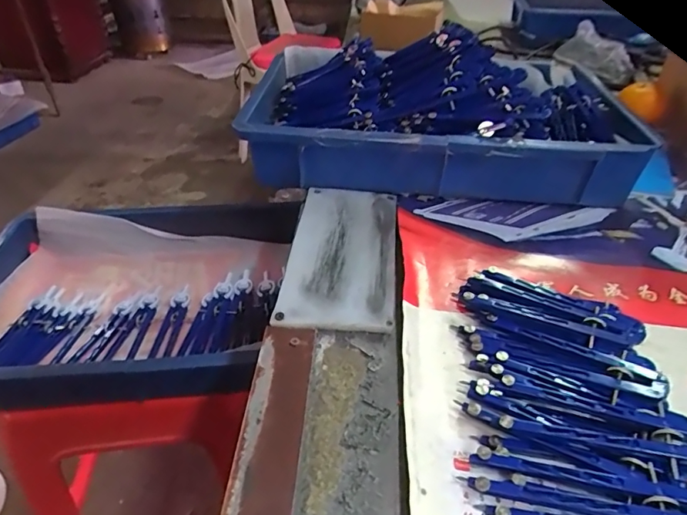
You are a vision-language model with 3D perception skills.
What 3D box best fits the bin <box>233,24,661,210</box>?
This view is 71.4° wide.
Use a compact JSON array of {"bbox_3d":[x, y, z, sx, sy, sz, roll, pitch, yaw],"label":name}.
[{"bbox_3d":[0.107,-0.177,0.557,0.406,0.108,0.261,6,39,5],"label":"bin"}]

